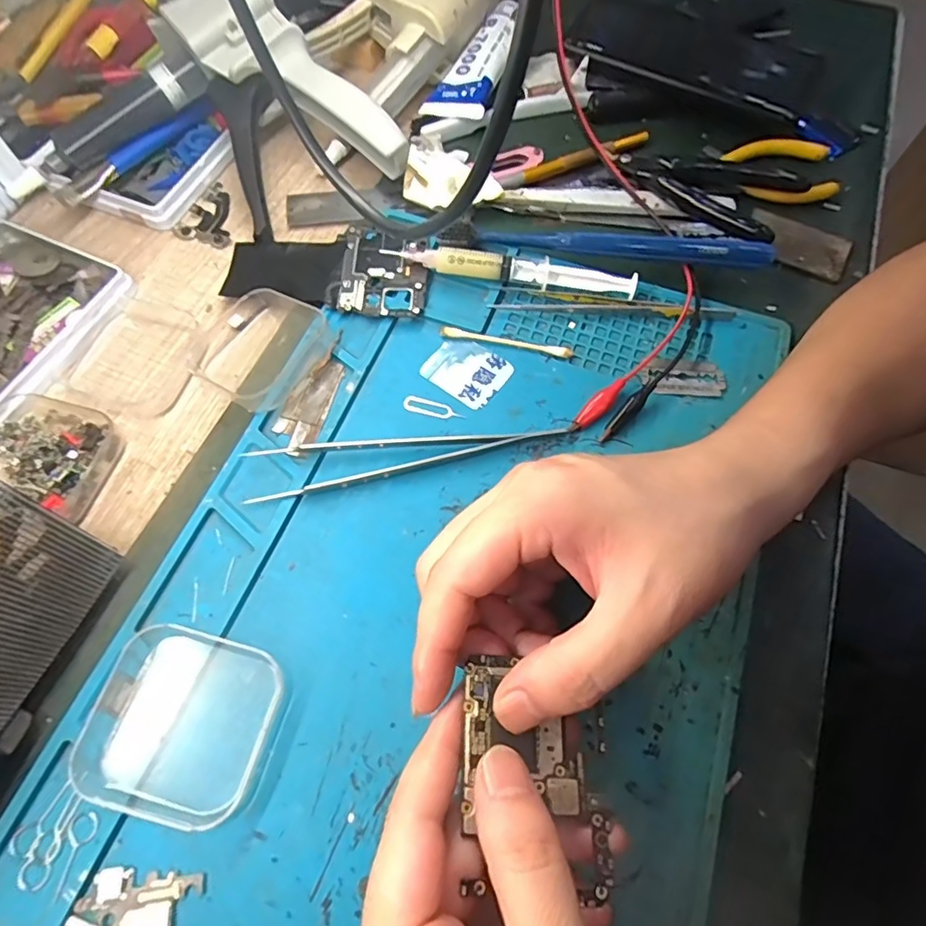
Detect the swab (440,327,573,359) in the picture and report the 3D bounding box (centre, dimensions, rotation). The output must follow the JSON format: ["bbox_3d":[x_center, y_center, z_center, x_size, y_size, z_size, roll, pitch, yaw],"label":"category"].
[{"bbox_3d":[0.023,-0.065,0.301,0.071,0.004,0.006,12,65,5],"label":"swab"}]

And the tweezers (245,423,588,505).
[{"bbox_3d":[-0.023,-0.006,0.271,0.157,0.009,0.026,-9,65,-5],"label":"tweezers"}]

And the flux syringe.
[{"bbox_3d":[0.027,-0.107,0.311,0.137,0.018,0.011,8,65,3],"label":"flux syringe"}]

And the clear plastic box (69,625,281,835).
[{"bbox_3d":[-0.111,0.099,0.216,0.070,0.017,0.064,14,65,6],"label":"clear plastic box"}]

